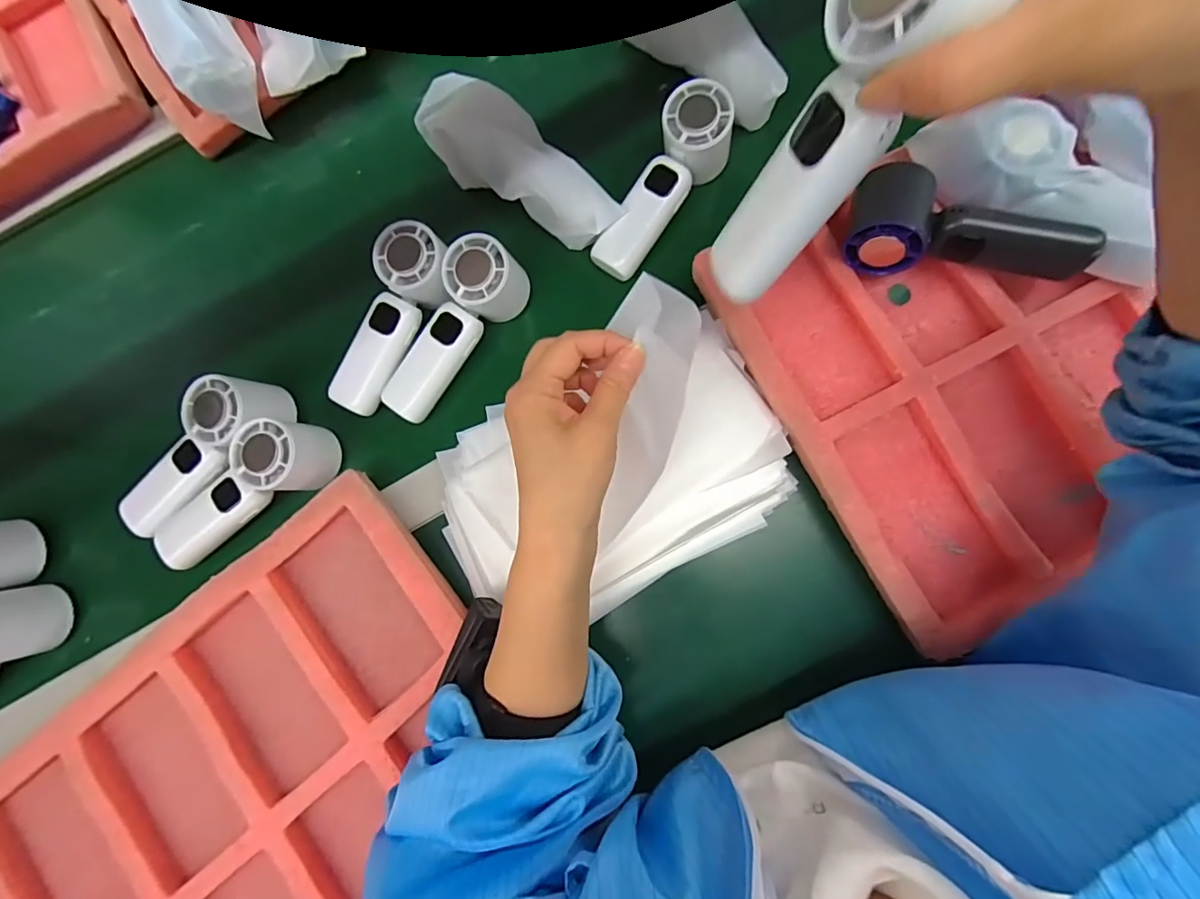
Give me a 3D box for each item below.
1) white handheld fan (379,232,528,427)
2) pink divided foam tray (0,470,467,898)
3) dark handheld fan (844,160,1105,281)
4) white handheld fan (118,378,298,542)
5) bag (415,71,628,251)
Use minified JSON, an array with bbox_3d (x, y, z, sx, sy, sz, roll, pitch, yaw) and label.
[{"bbox_3d":[-0.121,-0.096,0.409,0.050,0.056,0.156,33,84,9],"label":"white handheld fan"},{"bbox_3d":[-0.273,0.300,0.371,0.496,0.031,0.333,-41,82,-2],"label":"pink divided foam tray"},{"bbox_3d":[0.260,-0.157,0.363,0.153,0.053,0.070,14,82,6],"label":"dark handheld fan"},{"bbox_3d":[-0.322,0.008,0.413,0.050,0.064,0.158,40,85,9],"label":"white handheld fan"},{"bbox_3d":[-0.072,-0.236,0.420,0.195,0.056,0.067,43,86,10],"label":"bag"}]

